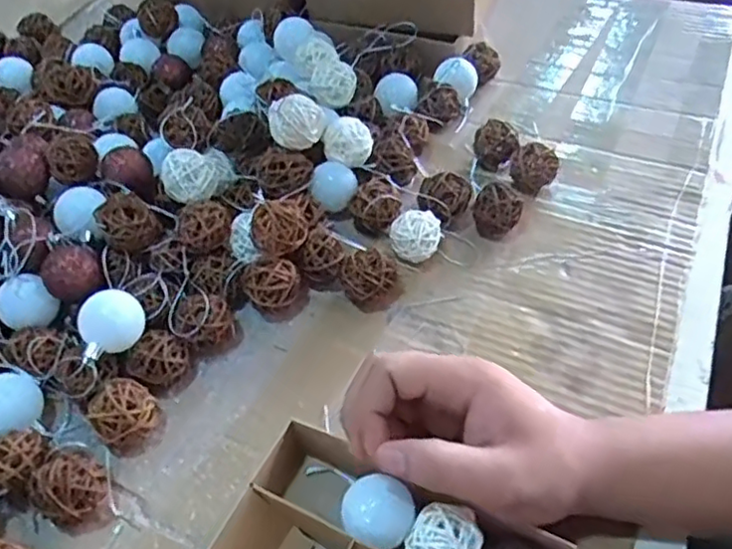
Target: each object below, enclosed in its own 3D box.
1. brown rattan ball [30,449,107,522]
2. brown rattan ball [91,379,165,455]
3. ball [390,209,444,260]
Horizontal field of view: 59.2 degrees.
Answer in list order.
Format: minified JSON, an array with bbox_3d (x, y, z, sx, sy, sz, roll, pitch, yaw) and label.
[{"bbox_3d":[-0.167,0.122,0.367,0.036,0.036,0.036,-2,51,3],"label":"brown rattan ball"},{"bbox_3d":[-0.146,0.087,0.396,0.035,0.033,0.035,-2,51,3],"label":"brown rattan ball"},{"bbox_3d":[0.036,-0.027,0.473,0.036,0.033,0.028,-4,51,1],"label":"ball"}]

